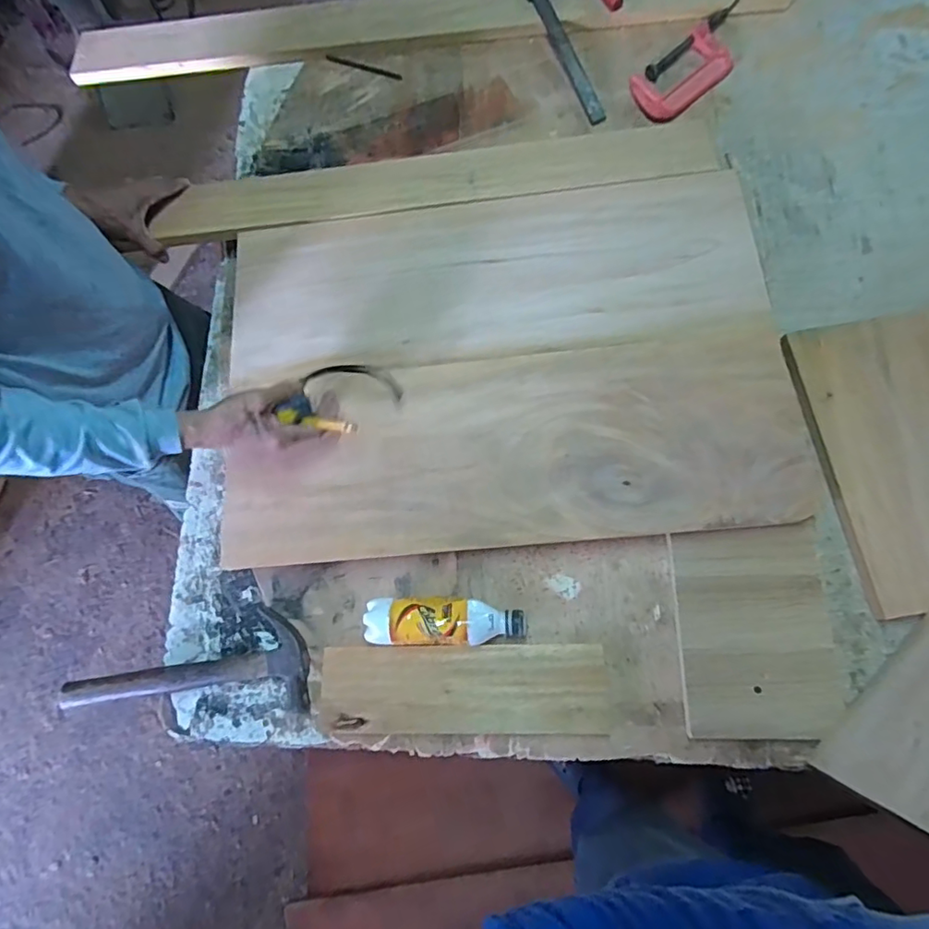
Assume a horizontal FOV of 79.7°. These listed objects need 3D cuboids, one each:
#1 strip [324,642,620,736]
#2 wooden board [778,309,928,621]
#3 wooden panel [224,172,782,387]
[{"bbox_3d":[0.000,0.269,0.664,0.342,0.019,0.100,-3,79,5],"label":"strip"},{"bbox_3d":[0.568,-0.023,0.669,0.252,0.026,0.347,-12,74,4],"label":"wooden board"},{"bbox_3d":[0.028,-0.264,0.778,0.714,0.026,0.258,-7,70,5],"label":"wooden panel"}]

